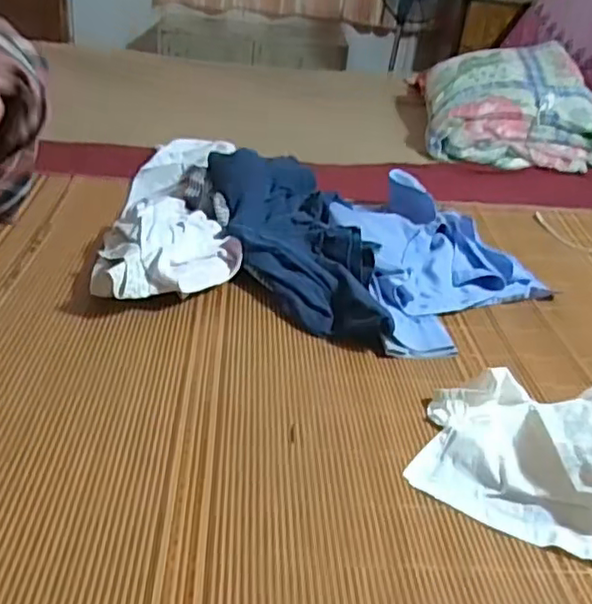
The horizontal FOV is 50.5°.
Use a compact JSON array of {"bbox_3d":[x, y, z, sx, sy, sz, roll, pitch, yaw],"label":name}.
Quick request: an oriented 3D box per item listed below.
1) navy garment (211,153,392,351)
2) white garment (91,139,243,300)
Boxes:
[{"bbox_3d":[-0.007,-0.104,0.990,0.210,0.105,0.467,-3,33,-14],"label":"navy garment"},{"bbox_3d":[-0.208,-0.172,1.074,0.201,0.067,0.613,1,32,-9],"label":"white garment"}]

